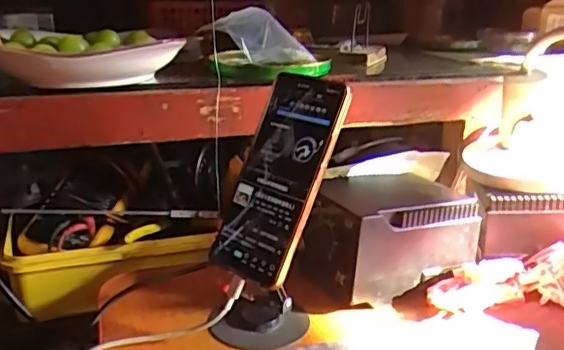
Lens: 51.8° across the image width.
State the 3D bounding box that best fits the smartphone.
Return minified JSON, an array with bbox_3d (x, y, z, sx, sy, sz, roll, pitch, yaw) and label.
[{"bbox_3d":[-0.004,0.000,0.459,0.081,0.164,0.013,18,-6,43],"label":"smartphone"}]

